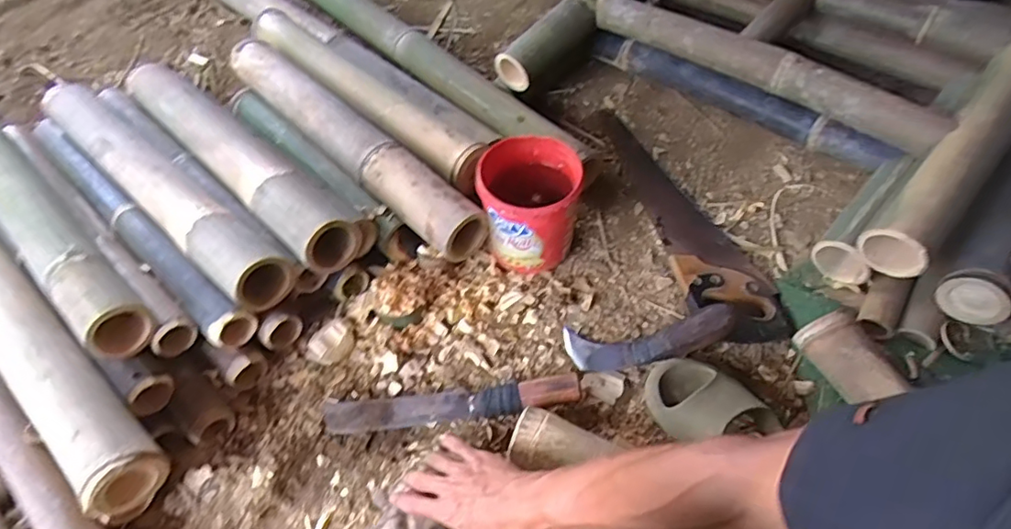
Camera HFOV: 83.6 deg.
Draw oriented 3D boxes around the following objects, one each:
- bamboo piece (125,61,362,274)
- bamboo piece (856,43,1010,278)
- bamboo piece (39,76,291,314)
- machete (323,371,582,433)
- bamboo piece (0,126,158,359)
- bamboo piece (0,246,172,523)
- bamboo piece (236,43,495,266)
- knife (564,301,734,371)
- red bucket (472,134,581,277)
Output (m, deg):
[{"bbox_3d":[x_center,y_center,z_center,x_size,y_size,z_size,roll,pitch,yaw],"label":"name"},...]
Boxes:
[{"bbox_3d":[-0.434,-0.185,0.878,0.584,0.074,0.088,37,65,27],"label":"bamboo piece"},{"bbox_3d":[0.666,-0.192,0.785,0.080,0.083,0.561,36,65,27],"label":"bamboo piece"},{"bbox_3d":[-0.526,-0.127,0.844,0.587,0.070,0.082,34,64,26],"label":"bamboo piece"},{"bbox_3d":[-0.070,0.177,0.727,0.325,0.035,0.049,-8,55,-1],"label":"machete"},{"bbox_3d":[-0.668,-0.071,0.804,0.586,0.075,0.085,35,64,26],"label":"bamboo piece"},{"bbox_3d":[-0.624,0.081,0.720,0.606,0.066,0.092,35,64,26],"label":"bamboo piece"},{"bbox_3d":[-0.264,-0.214,0.924,0.089,0.087,0.607,-39,60,-21],"label":"bamboo piece"},{"bbox_3d":[0.188,0.097,0.746,0.223,0.025,0.064,-16,53,19],"label":"knife"},{"bbox_3d":[0.038,-0.086,0.833,0.139,0.151,0.142,-2,55,3],"label":"red bucket"}]

